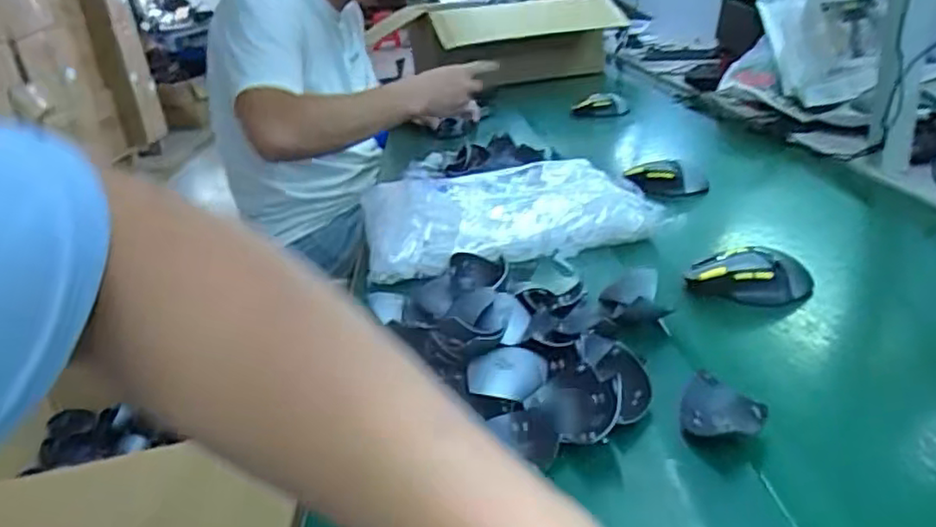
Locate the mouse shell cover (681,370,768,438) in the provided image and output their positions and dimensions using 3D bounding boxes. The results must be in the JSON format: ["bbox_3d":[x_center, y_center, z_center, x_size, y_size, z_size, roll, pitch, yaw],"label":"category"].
[{"bbox_3d":[0.181,0.100,0.472,0.053,0.020,0.047,8,29,30],"label":"mouse shell cover"}]

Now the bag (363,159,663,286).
[{"bbox_3d":[0.039,-0.072,0.829,0.330,0.055,0.244,-10,25,-6],"label":"bag"}]

